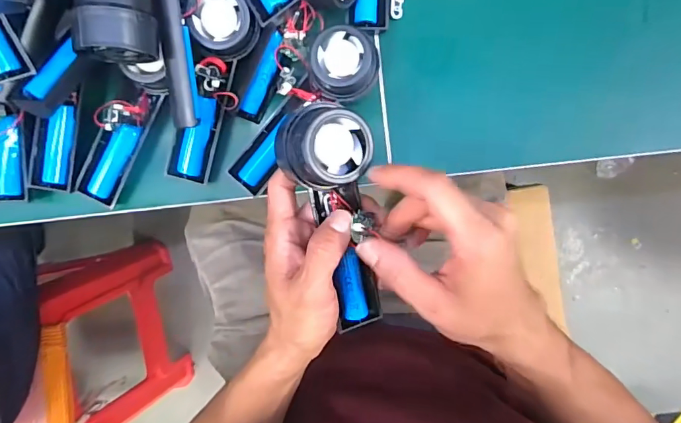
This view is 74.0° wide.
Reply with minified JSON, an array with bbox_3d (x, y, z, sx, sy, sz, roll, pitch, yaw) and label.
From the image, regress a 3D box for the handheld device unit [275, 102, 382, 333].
[{"bbox_3d":[-0.001,0.006,0.317,0.057,0.034,0.162,-10,111,1],"label":"handheld device unit"}]

